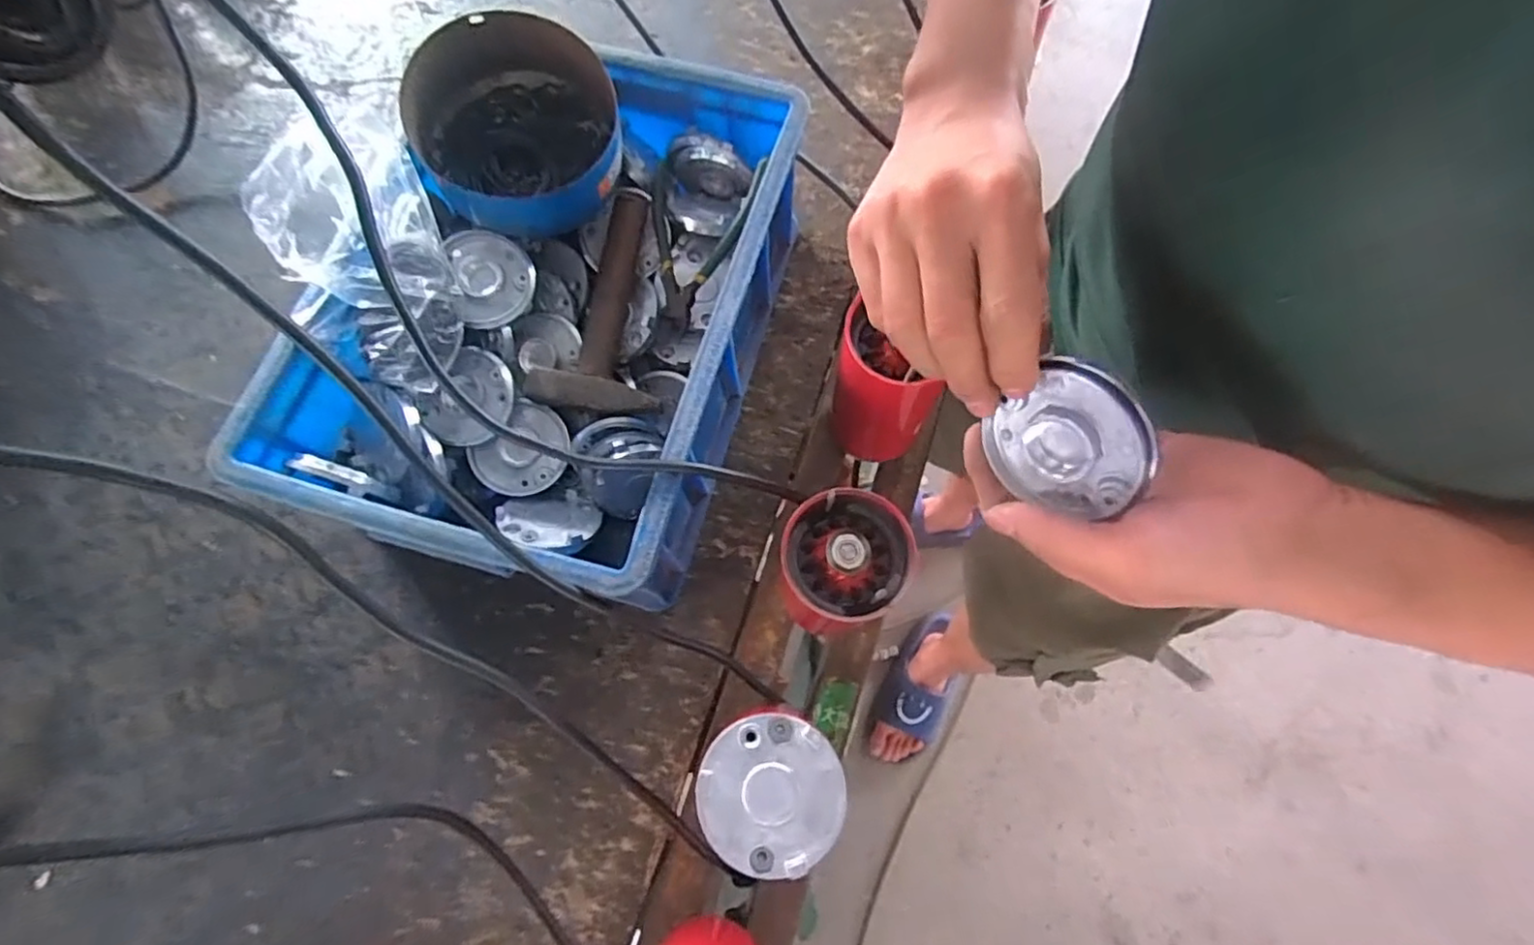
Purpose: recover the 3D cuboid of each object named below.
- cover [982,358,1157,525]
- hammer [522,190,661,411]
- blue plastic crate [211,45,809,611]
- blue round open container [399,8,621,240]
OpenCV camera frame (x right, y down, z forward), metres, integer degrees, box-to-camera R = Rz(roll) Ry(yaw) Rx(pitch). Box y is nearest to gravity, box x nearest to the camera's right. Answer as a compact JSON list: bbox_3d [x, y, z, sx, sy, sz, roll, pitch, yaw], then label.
[{"bbox_3d":[0.130,-0.011,0.285,0.013,0.067,0.062,-29,76,-33],"label":"cover"},{"bbox_3d":[-0.129,-0.137,0.509,0.094,0.023,0.183,2,73,2],"label":"hammer"},{"bbox_3d":[-0.158,-0.121,0.522,0.287,0.153,0.395,14,74,5],"label":"blue plastic crate"},{"bbox_3d":[-0.183,-0.250,0.483,0.138,0.073,0.143,0,73,1],"label":"blue round open container"}]

